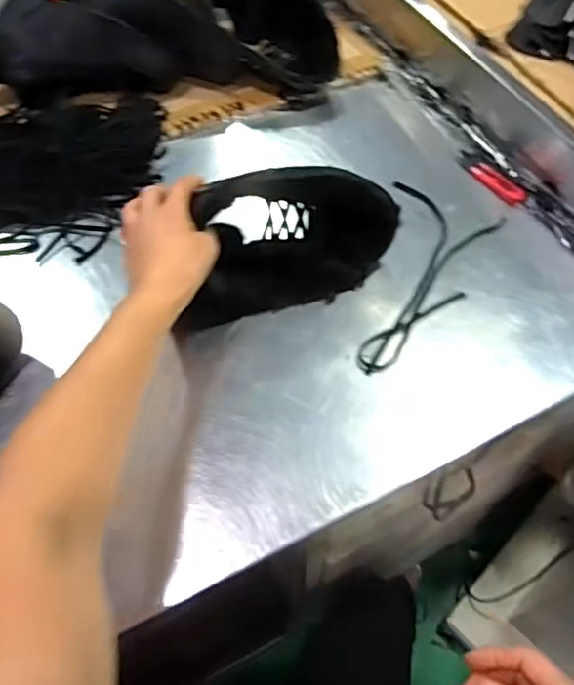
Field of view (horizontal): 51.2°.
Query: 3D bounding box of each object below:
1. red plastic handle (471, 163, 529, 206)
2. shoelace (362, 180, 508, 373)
[{"bbox_3d":[0.236,-0.177,0.674,0.021,0.013,0.069,-38,64,-21],"label":"red plastic handle"},{"bbox_3d":[0.130,-0.066,0.605,0.117,0.010,0.235,21,60,14],"label":"shoelace"}]

